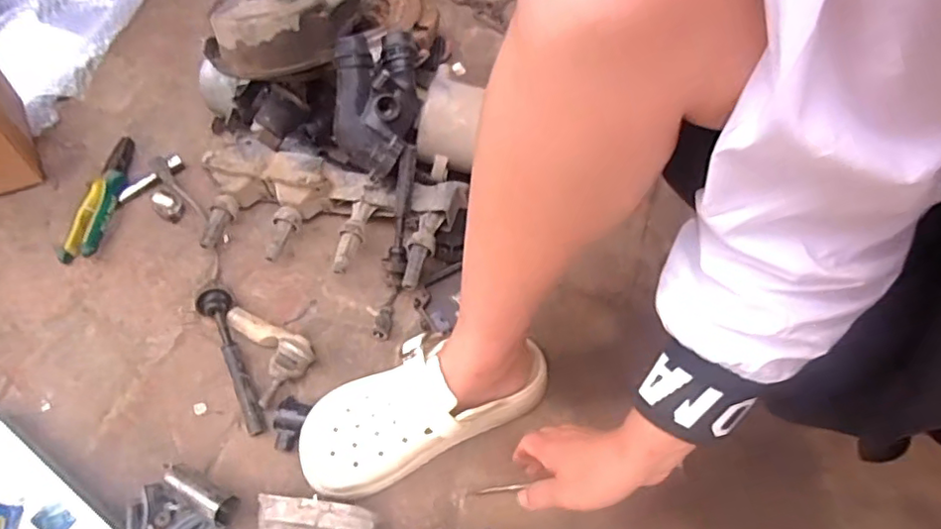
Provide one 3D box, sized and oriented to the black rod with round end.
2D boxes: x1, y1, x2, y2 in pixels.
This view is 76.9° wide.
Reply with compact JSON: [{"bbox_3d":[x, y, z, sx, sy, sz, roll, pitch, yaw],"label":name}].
[{"bbox_3d":[-0.248,0.097,0.622,0.033,0.036,0.162,-24,61,-16],"label":"black rod with round end"}]

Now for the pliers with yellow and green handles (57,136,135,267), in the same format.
[{"bbox_3d":[-0.454,-0.086,0.733,0.047,0.029,0.186,5,57,2],"label":"pliers with yellow and green handles"}]

